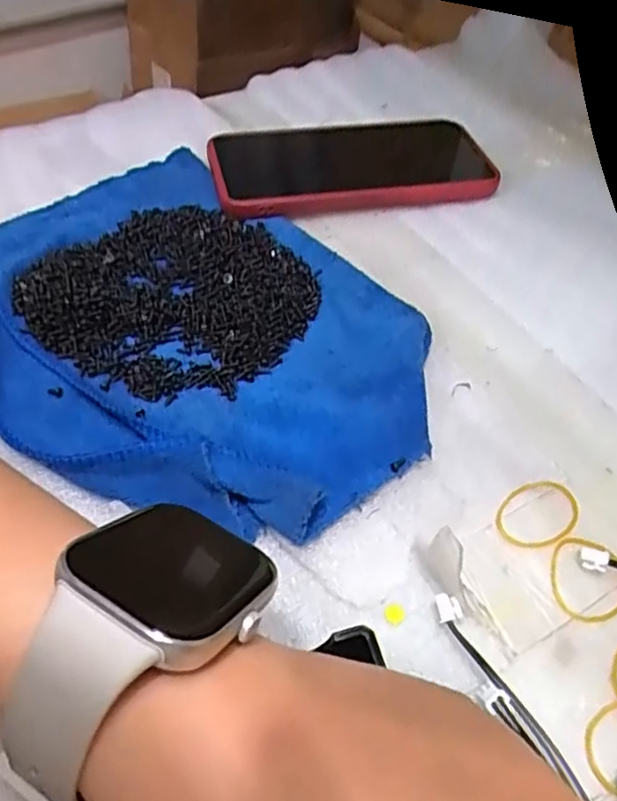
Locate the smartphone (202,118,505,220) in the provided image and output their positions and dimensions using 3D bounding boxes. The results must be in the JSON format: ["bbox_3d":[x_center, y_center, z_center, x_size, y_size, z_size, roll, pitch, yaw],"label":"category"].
[{"bbox_3d":[0.026,-0.136,0.375,0.159,0.013,0.070,-11,52,-11],"label":"smartphone"}]

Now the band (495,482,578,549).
[{"bbox_3d":[0.087,0.042,0.245,0.035,0.004,0.024,-24,55,-20],"label":"band"}]

